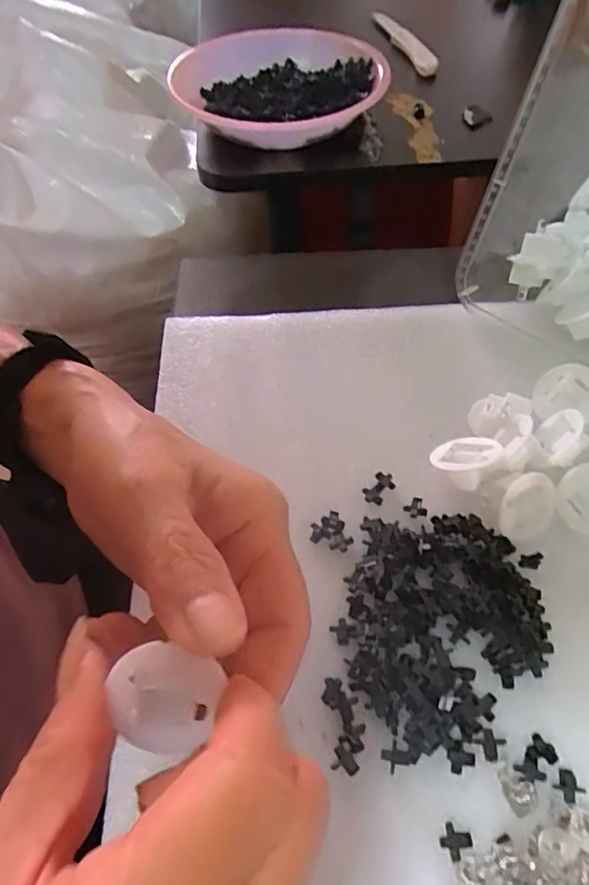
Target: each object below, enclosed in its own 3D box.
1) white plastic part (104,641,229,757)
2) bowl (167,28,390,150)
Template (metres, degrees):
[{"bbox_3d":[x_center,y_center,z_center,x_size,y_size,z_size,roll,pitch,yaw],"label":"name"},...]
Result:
[{"bbox_3d":[-0.036,0.070,0.147,0.028,0.004,0.030,22,98,-3],"label":"white plastic part"},{"bbox_3d":[-0.026,-0.309,0.483,0.190,0.049,0.195,-2,55,4],"label":"bowl"}]

